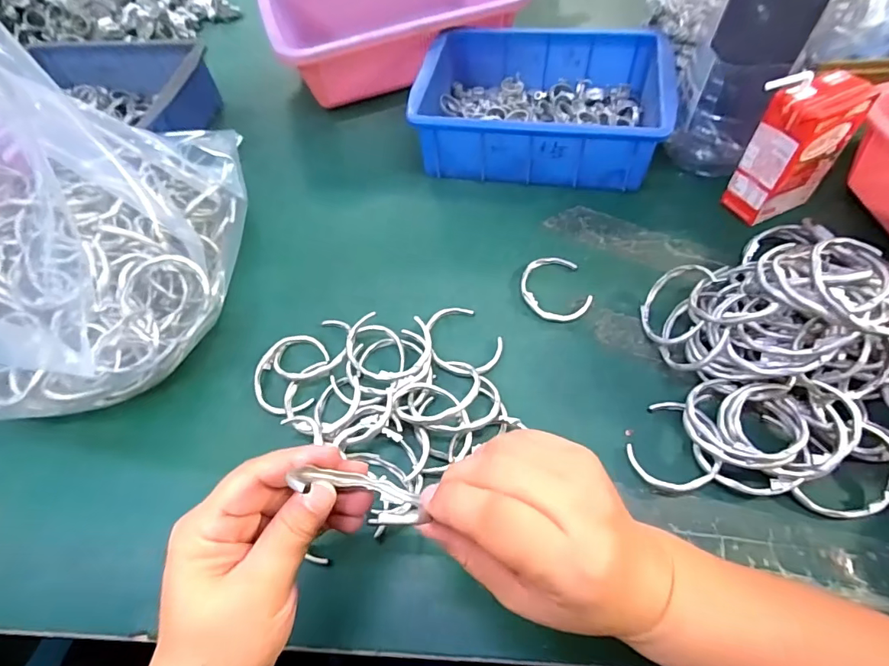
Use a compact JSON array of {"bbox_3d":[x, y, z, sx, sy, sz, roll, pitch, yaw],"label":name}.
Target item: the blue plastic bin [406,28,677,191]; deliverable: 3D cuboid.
[{"bbox_3d":[0.098,-0.238,0.485,0.238,0.067,0.169,7,59,8],"label":"blue plastic bin"}]

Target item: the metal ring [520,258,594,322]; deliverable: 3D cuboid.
[{"bbox_3d":[0.094,-0.039,0.404,0.054,0.005,0.067,-11,58,-3],"label":"metal ring"}]

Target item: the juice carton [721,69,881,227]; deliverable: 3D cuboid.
[{"bbox_3d":[0.291,-0.153,0.391,0.071,0.110,0.046,-23,60,-10],"label":"juice carton"}]

